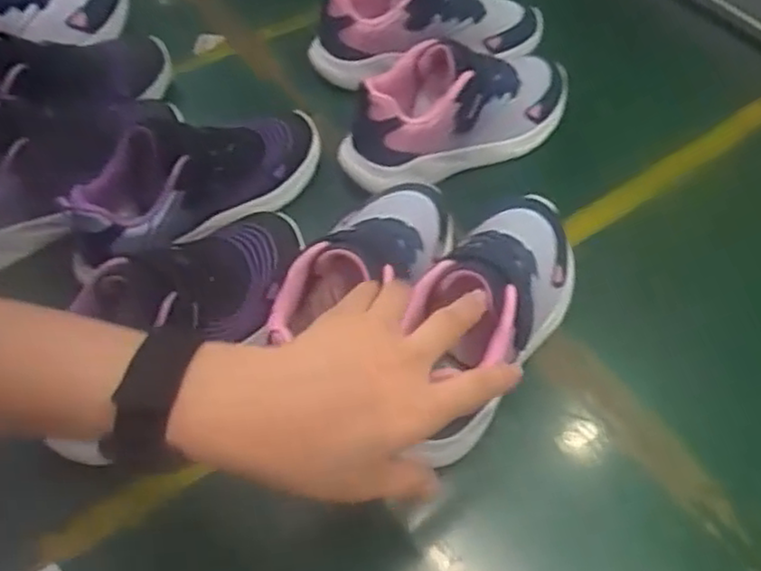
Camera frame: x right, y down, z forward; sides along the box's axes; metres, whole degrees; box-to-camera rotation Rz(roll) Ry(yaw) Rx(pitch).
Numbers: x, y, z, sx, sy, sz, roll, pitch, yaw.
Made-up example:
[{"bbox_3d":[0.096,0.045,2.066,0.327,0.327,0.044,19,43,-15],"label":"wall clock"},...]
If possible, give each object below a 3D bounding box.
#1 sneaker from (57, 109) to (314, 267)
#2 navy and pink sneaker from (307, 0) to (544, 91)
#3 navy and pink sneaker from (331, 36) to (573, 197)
[{"bbox_3d":[-0.129,-0.085,0.521,0.207,0.061,0.072,-28,58,-37],"label":"sneaker"},{"bbox_3d":[0.044,-0.234,0.635,0.205,0.081,0.070,-2,54,-3],"label":"navy and pink sneaker"},{"bbox_3d":[0.066,-0.149,0.579,0.203,0.086,0.075,-27,59,-19],"label":"navy and pink sneaker"}]

